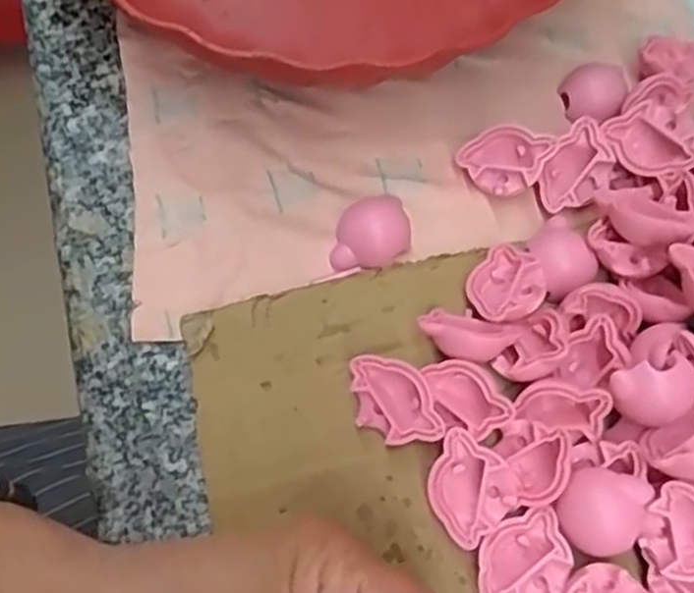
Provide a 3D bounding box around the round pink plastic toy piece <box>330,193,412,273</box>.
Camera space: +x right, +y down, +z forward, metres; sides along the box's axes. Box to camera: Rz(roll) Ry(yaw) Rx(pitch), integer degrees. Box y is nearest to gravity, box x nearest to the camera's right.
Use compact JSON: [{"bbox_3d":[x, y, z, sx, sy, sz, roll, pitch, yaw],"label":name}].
[{"bbox_3d":[0.009,-0.026,0.287,0.030,0.011,0.030,1,72,-2],"label":"round pink plastic toy piece"}]

